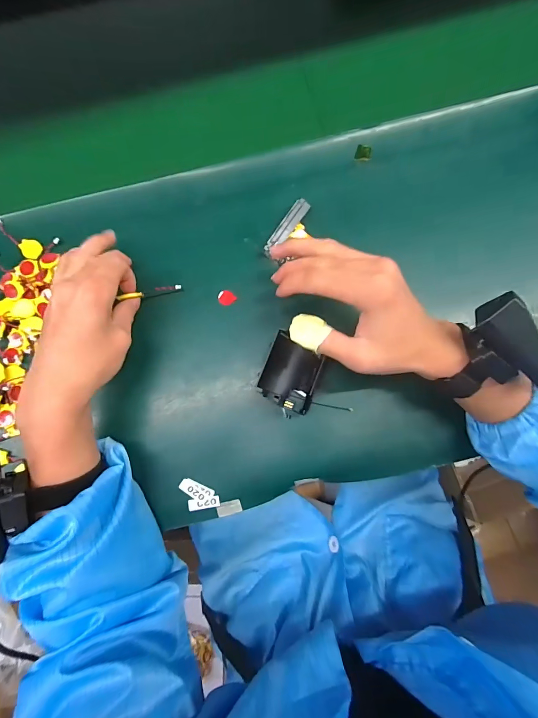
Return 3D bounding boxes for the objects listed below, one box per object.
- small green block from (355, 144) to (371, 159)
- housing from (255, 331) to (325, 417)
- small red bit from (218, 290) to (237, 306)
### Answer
[{"bbox_3d":[0.103,-0.225,0.372,0.016,0.005,0.015,12,81,4],"label":"small green block"},{"bbox_3d":[0.021,0.016,0.331,0.052,0.027,0.069,21,82,6],"label":"housing"},{"bbox_3d":[-0.045,-0.065,0.360,0.019,0.004,0.017,43,85,8],"label":"small red bit"}]

